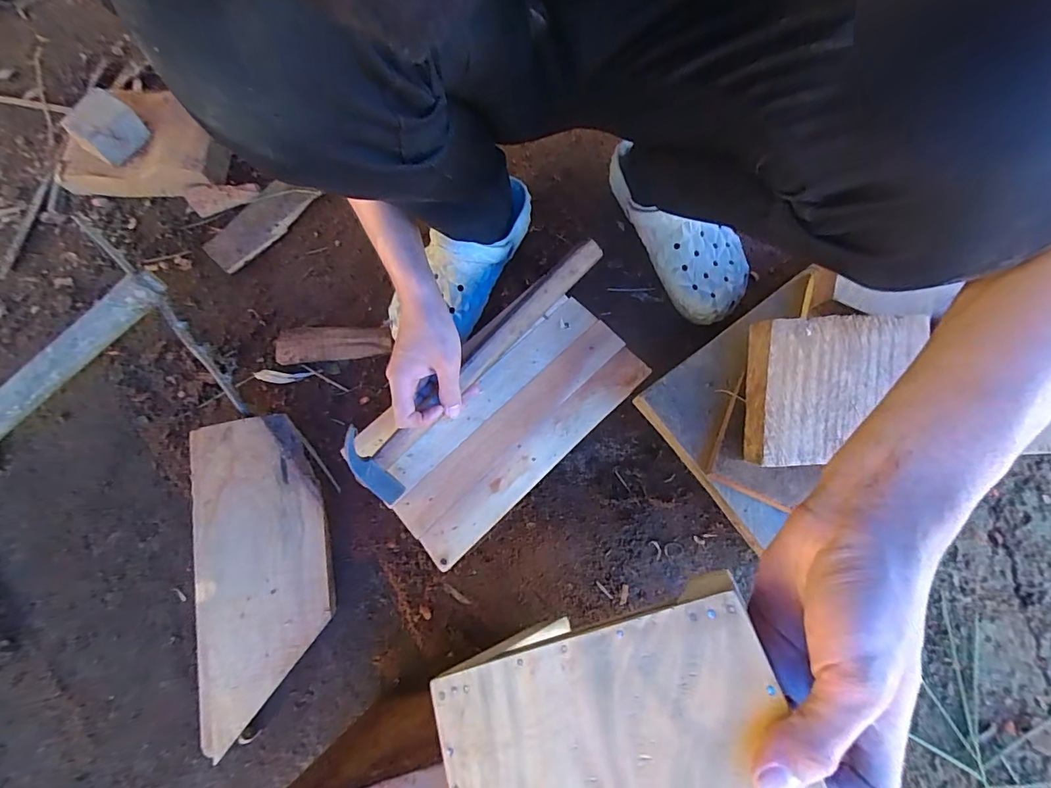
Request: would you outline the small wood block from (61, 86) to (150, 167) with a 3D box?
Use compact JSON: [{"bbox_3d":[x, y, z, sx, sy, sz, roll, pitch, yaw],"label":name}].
[{"bbox_3d":[-0.598,-0.381,0.635,0.074,0.051,0.082,37,78,11],"label":"small wood block"}]

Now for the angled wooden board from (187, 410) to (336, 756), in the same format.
[{"bbox_3d":[-0.299,0.195,0.503,0.141,0.015,0.334,-7,82,-8],"label":"angled wooden board"}]

